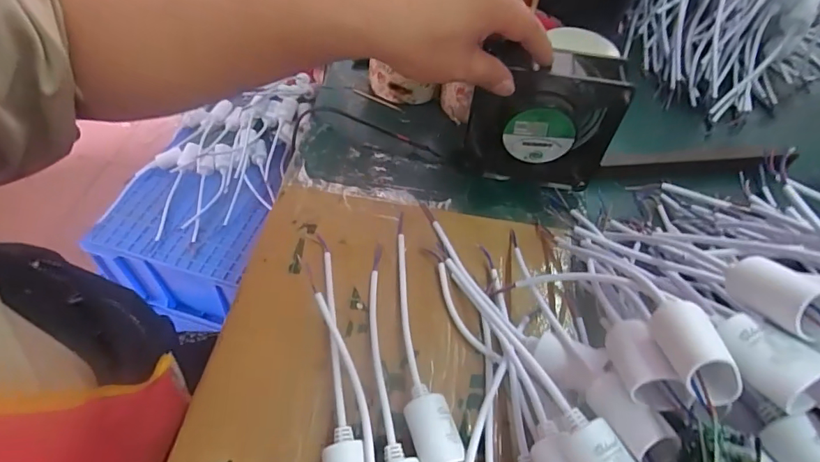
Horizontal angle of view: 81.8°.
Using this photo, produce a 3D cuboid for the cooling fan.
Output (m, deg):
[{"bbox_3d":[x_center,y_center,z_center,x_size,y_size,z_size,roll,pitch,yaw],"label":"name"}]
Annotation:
[{"bbox_3d":[0.114,-0.096,0.413,0.122,0.117,0.046,13,55,5],"label":"cooling fan"}]

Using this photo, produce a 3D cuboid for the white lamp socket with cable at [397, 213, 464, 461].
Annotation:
[{"bbox_3d":[0.002,0.067,0.342,0.028,0.021,0.205,-4,43,-8],"label":"white lamp socket with cable"}]

